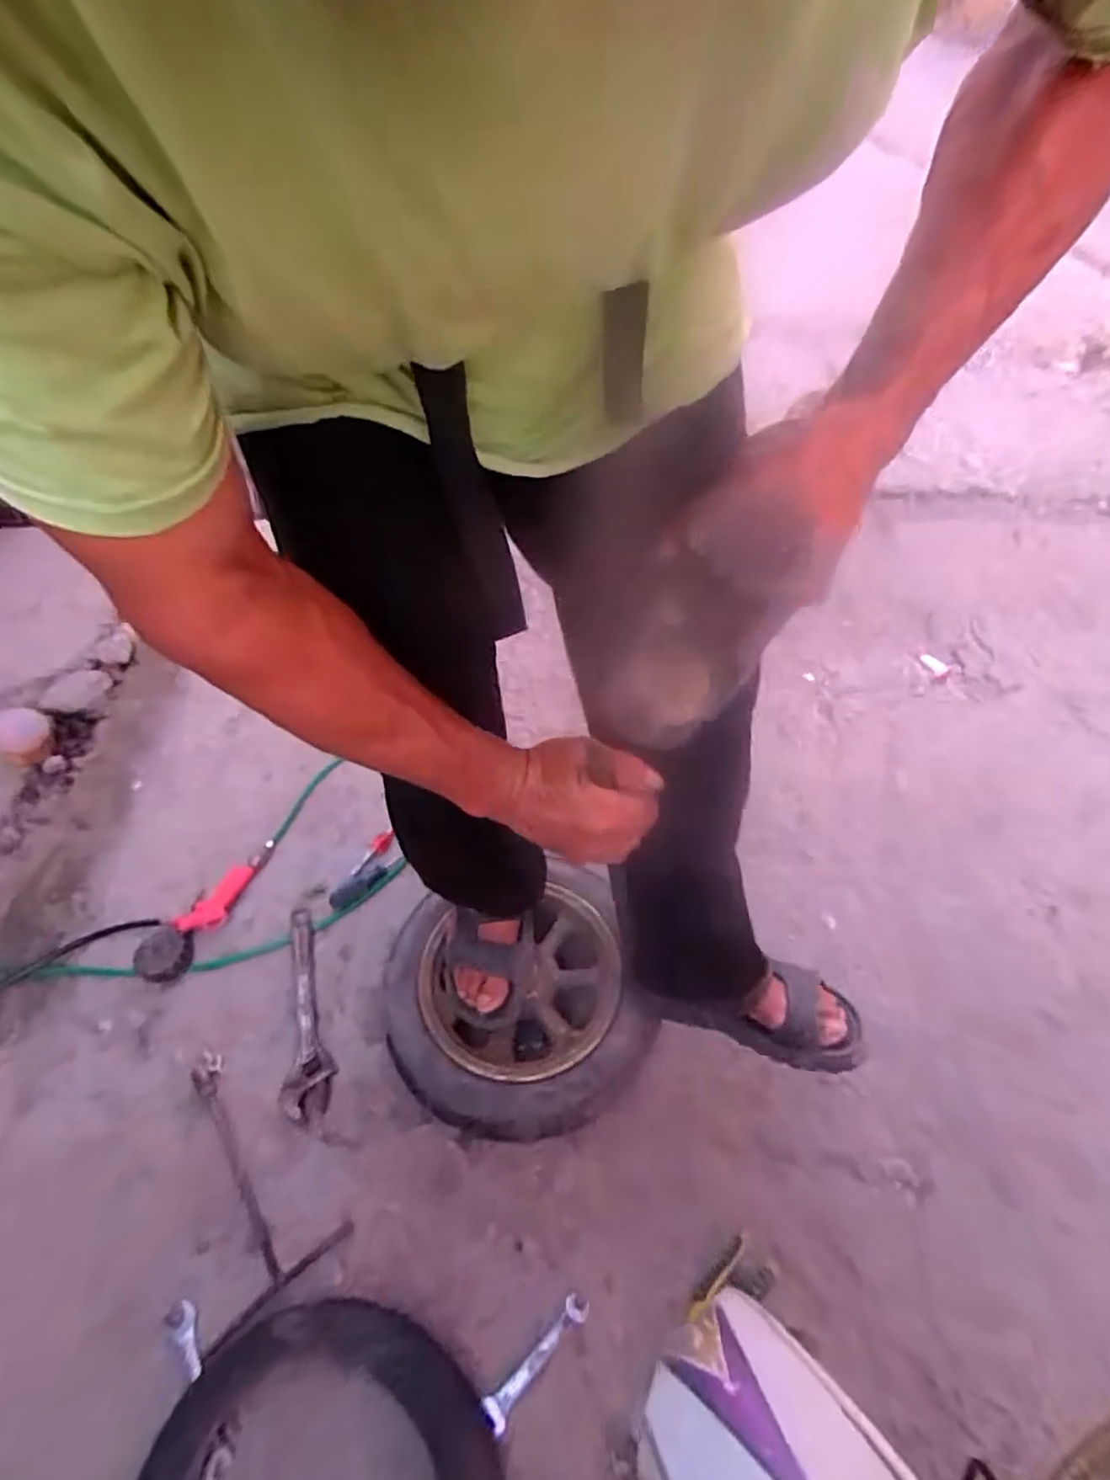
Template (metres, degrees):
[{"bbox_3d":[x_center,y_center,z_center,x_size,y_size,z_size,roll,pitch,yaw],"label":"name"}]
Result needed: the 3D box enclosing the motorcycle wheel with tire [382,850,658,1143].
[{"bbox_3d":[-0.058,0.366,0.927,0.337,0.130,0.329,1,50,-2],"label":"motorcycle wheel with tire"}]

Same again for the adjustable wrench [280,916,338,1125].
[{"bbox_3d":[-0.352,0.381,0.951,0.066,0.016,0.291,-8,51,-10],"label":"adjustable wrench"}]

